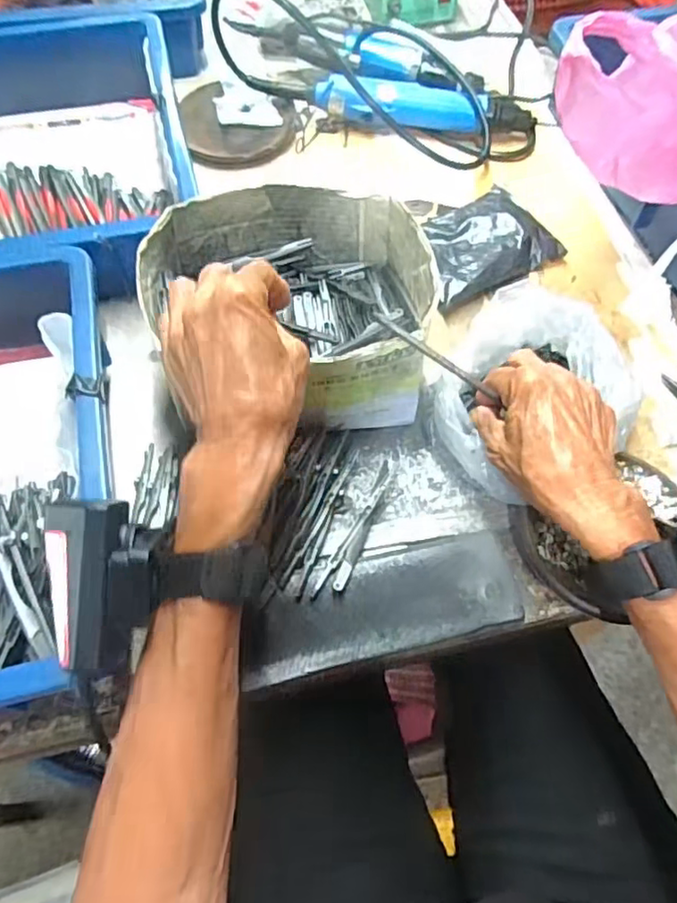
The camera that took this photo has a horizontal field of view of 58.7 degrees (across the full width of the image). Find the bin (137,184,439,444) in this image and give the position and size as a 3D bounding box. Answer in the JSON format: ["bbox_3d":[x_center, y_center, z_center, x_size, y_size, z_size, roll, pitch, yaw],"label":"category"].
[{"bbox_3d":[-0.035,-0.099,0.409,0.177,0.084,0.146,3,61,0],"label":"bin"}]

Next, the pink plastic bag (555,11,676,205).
[{"bbox_3d":[0.236,-0.234,0.409,0.202,0.103,0.095,-37,68,-20],"label":"pink plastic bag"}]

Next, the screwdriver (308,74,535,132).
[{"bbox_3d":[0.080,-0.327,0.571,0.200,0.033,0.033,6,61,2],"label":"screwdriver"}]

